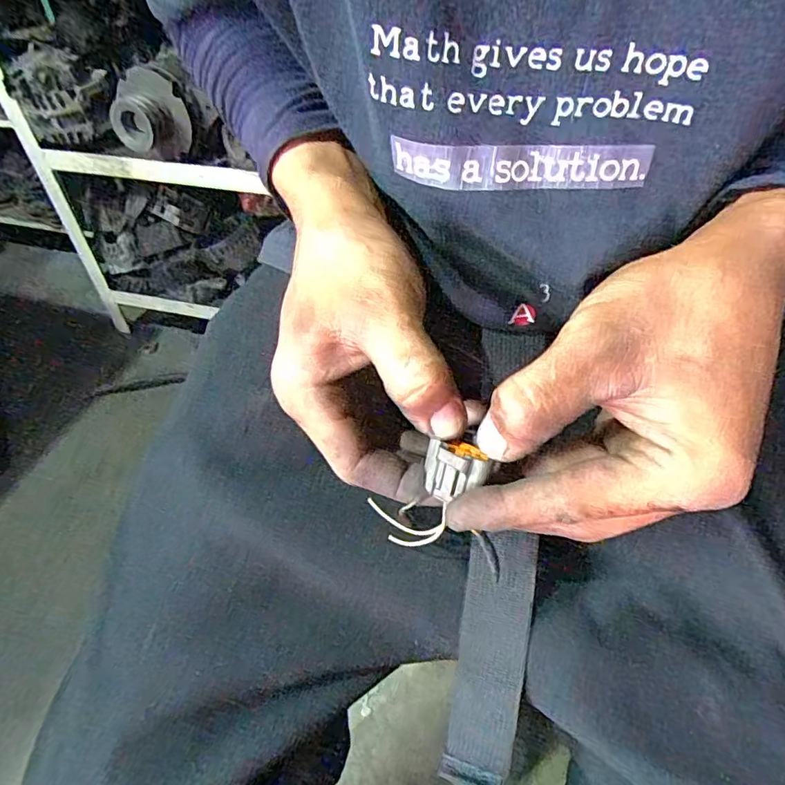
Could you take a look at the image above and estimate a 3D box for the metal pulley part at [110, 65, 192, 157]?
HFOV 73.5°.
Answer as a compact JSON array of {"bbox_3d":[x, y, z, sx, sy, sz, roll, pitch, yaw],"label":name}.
[{"bbox_3d":[-0.417,-0.480,0.920,0.120,0.131,0.070,14,4,-22],"label":"metal pulley part"}]

